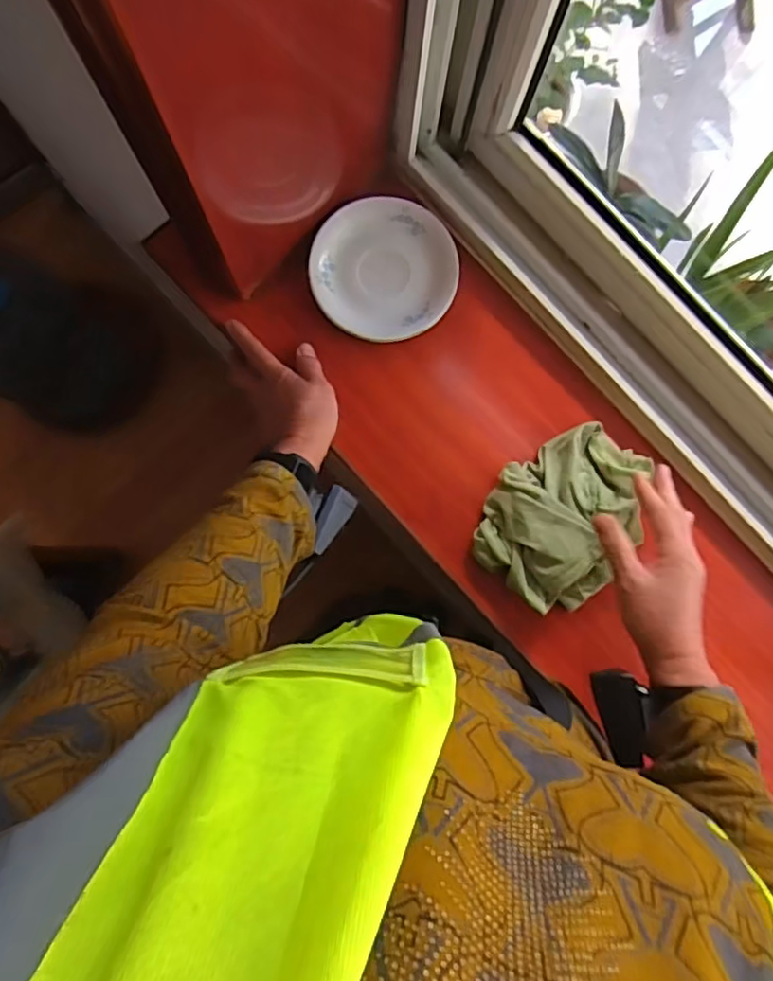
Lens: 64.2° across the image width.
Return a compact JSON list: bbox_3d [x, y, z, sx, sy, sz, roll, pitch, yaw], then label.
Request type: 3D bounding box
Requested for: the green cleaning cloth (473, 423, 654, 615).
[{"bbox_3d":[0.170,0.022,0.585,0.134,0.032,0.173,31,85,1],"label":"green cleaning cloth"}]

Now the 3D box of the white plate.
[{"bbox_3d":[-0.002,-0.218,0.612,0.141,0.017,0.137,3,85,-2],"label":"white plate"}]

